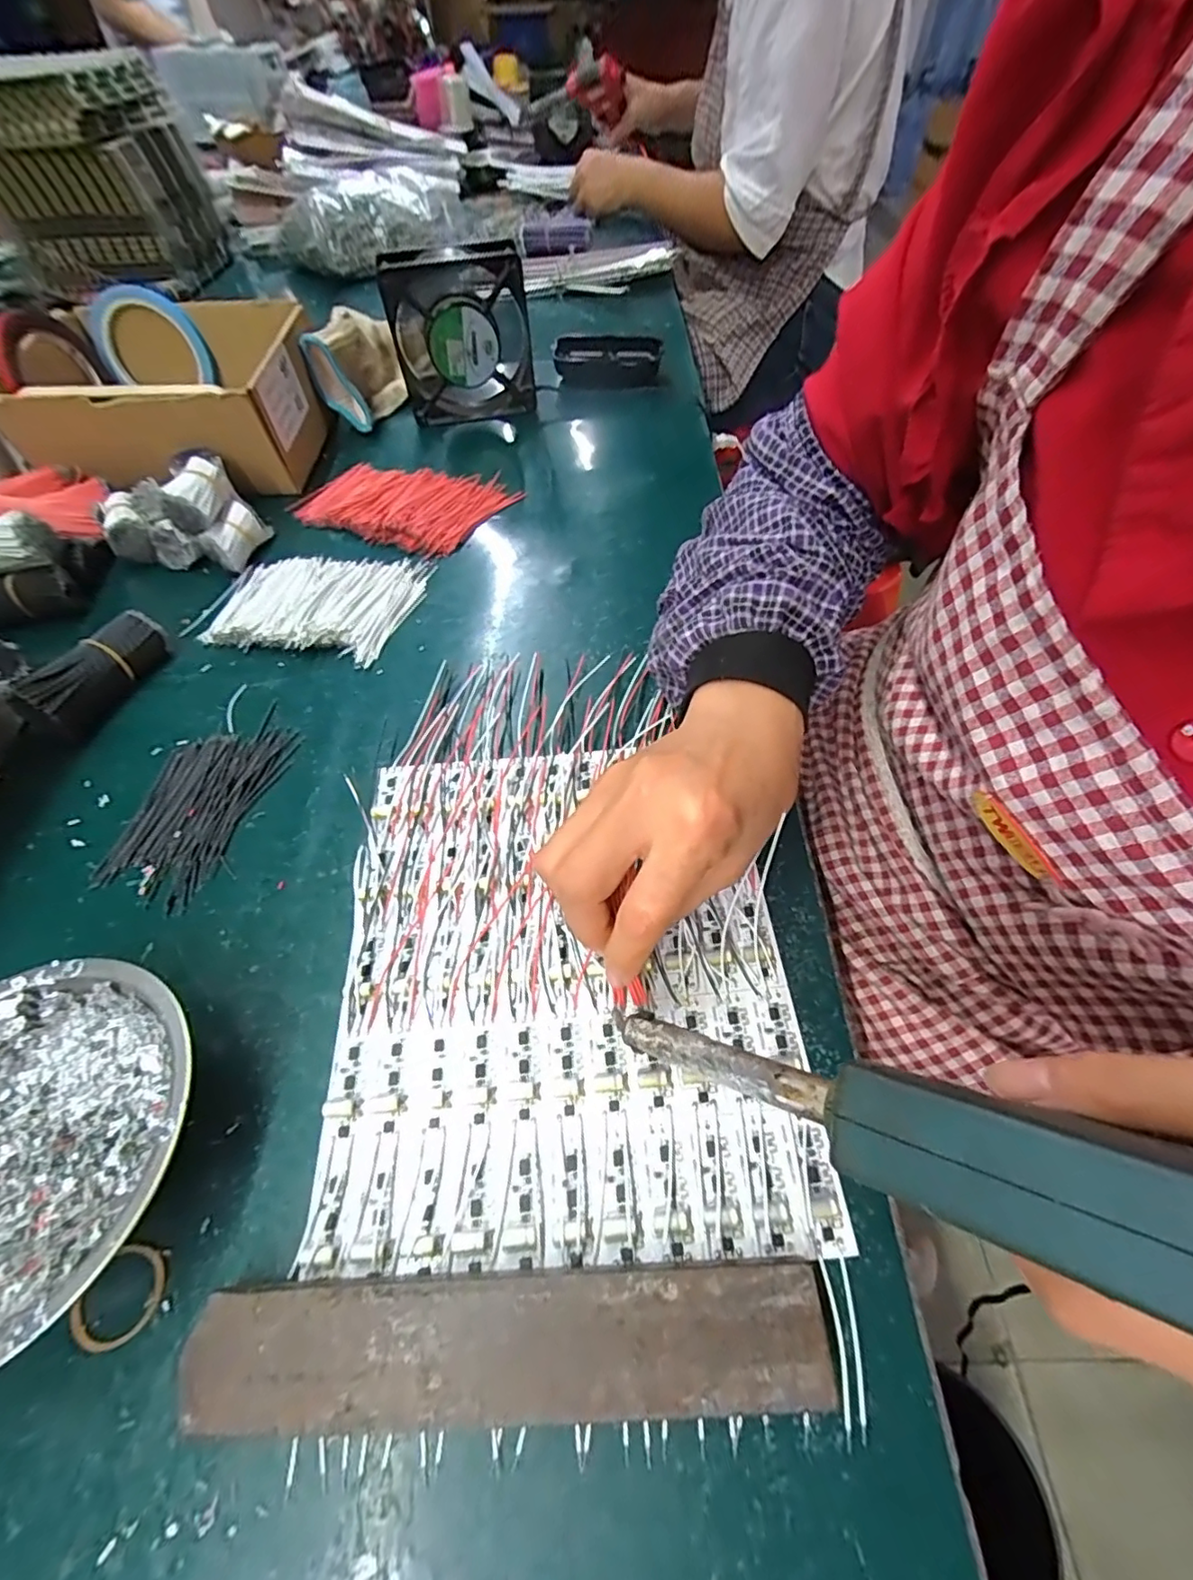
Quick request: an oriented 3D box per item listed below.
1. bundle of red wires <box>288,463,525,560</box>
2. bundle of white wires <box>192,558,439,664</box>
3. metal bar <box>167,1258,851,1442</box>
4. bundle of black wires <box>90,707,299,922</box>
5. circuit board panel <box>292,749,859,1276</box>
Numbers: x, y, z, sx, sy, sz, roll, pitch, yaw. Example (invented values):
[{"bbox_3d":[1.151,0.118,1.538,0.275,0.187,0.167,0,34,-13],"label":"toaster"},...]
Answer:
[{"bbox_3d":[-0.162,-0.243,0.481,0.168,0.016,0.107,18,60,14],"label":"bundle of red wires"},{"bbox_3d":[-0.201,-0.140,0.414,0.133,0.016,0.109,9,58,9],"label":"bundle of white wires"},{"bbox_3d":[-0.028,0.179,0.184,0.196,0.017,0.037,-4,57,1],"label":"metal bar"},{"bbox_3d":[-0.222,0.004,0.320,0.067,0.004,0.121,9,58,9],"label":"bundle of black wires"},{"bbox_3d":[-0.016,0.074,0.260,0.191,0.007,0.221,-5,57,0],"label":"circuit board panel"}]

